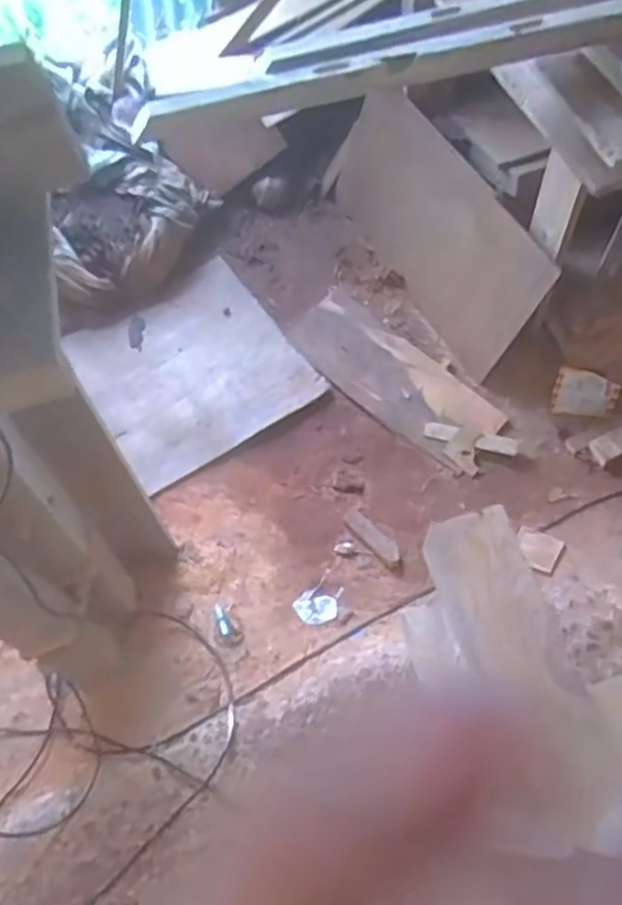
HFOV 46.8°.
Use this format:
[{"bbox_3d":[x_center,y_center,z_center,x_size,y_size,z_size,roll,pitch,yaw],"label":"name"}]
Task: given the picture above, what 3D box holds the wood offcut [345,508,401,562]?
[{"bbox_3d":[0.146,0.188,1.661,0.049,0.011,0.162,-40,65,-16],"label":"wood offcut"}]

